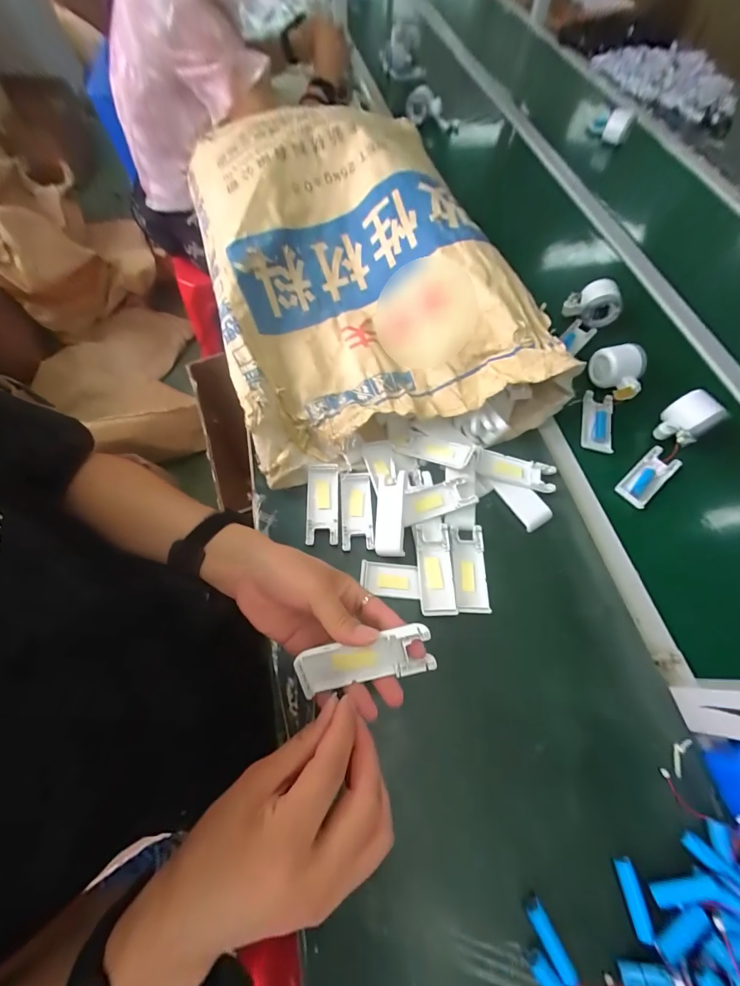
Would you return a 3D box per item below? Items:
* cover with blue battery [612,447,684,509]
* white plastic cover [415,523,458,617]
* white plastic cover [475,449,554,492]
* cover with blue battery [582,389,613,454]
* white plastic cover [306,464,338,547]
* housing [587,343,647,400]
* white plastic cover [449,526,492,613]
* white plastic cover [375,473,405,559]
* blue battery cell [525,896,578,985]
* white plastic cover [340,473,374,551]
[{"bbox_3d":[0.376,-0.024,0.498,0.100,0.013,0.041,-39,73,-17],"label":"cover with blue battery"},{"bbox_3d":[0.075,0.088,0.426,0.039,0.013,0.102,0,66,-2],"label":"white plastic cover"},{"bbox_3d":[0.191,-0.028,0.487,0.100,0.015,0.041,17,67,5],"label":"white plastic cover"},{"bbox_3d":[0.332,-0.102,0.540,0.045,0.022,0.096,17,67,5],"label":"cover with blue battery"},{"bbox_3d":[-0.060,0.013,0.465,0.040,0.016,0.103,0,66,-2],"label":"white plastic cover"},{"bbox_3d":[0.365,-0.170,0.541,0.058,0.047,0.091,-1,66,-3],"label":"housing"},{"bbox_3d":[0.115,0.089,0.435,0.041,0.015,0.101,1,66,-2],"label":"white plastic cover"},{"bbox_3d":[0.025,0.026,0.451,0.035,0.011,0.100,0,80,18],"label":"white plastic cover"},{"bbox_3d":[0.146,0.365,0.303,0.015,0.016,0.051,-23,69,-12],"label":"blue battery cell"},{"bbox_3d":[-0.017,0.022,0.466,0.039,0.010,0.101,-3,66,-3],"label":"white plastic cover"}]

